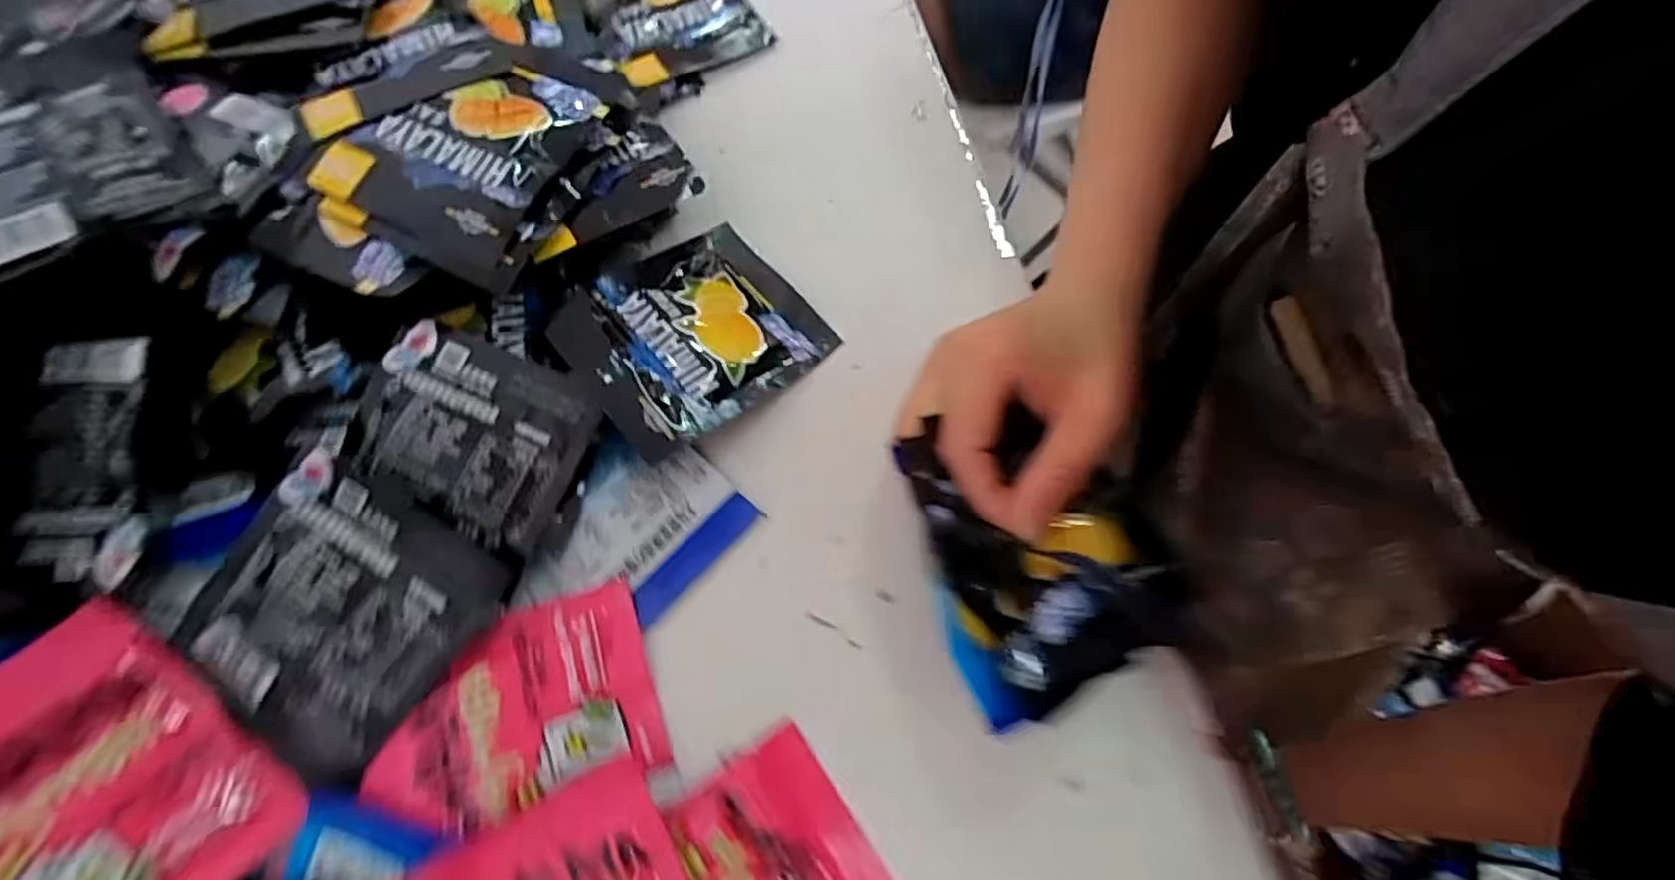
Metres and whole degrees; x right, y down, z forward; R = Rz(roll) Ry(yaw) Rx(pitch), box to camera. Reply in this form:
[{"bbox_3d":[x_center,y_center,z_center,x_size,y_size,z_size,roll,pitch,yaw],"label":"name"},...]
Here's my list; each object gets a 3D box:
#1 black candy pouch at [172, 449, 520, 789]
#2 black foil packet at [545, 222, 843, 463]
[{"bbox_3d":[-0.184,0.065,0.263,0.085,0.017,0.095,38,83,-2],"label":"black candy pouch"},{"bbox_3d":[-0.063,-0.048,0.316,0.104,0.009,0.088,-36,76,-29],"label":"black foil packet"}]

